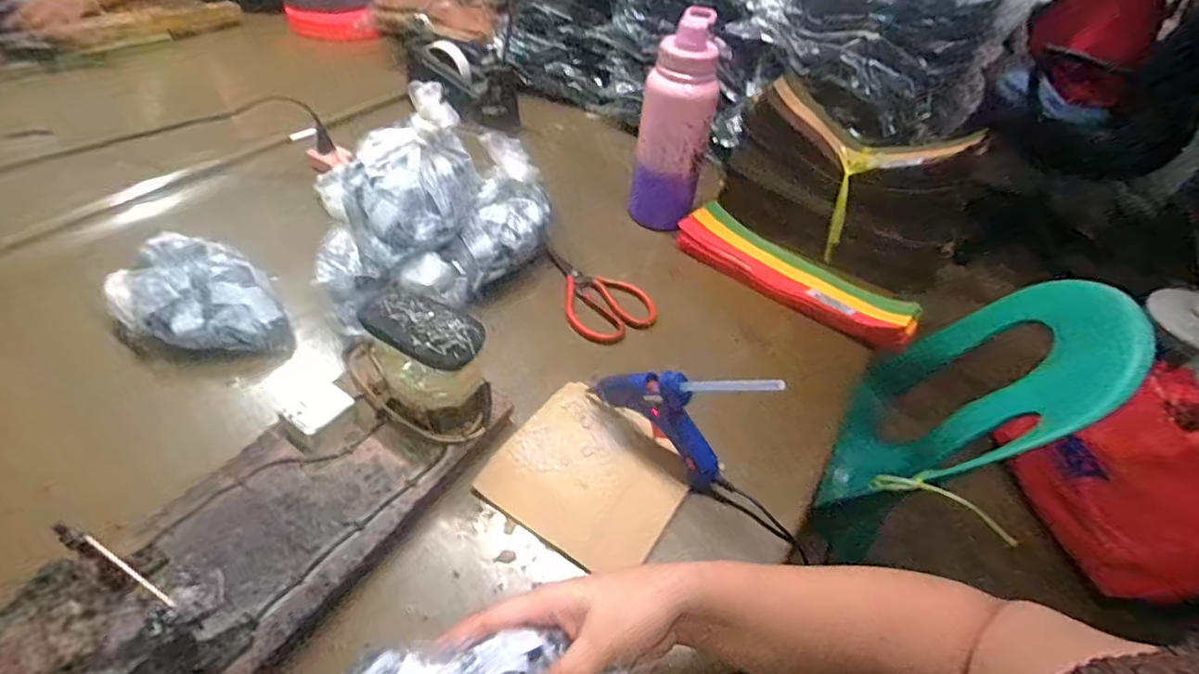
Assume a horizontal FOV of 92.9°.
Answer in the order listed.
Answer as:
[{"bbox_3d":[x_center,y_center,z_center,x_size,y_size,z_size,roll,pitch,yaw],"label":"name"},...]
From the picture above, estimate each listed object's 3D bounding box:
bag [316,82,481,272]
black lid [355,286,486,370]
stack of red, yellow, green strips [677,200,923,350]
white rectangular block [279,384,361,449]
[{"bbox_3d":[-0.200,-0.182,0.618,0.171,0.112,0.133,-26,53,-29],"label":"bag"},{"bbox_3d":[-0.143,-0.009,0.456,0.103,0.014,0.059,25,47,17],"label":"black lid"},{"bbox_3d":[0.242,-0.080,0.720,0.303,0.028,0.080,34,50,25],"label":"stack of red, yellow, green strips"},{"bbox_3d":[-0.236,0.064,0.481,0.044,0.024,0.051,32,50,24],"label":"white rectangular block"}]

